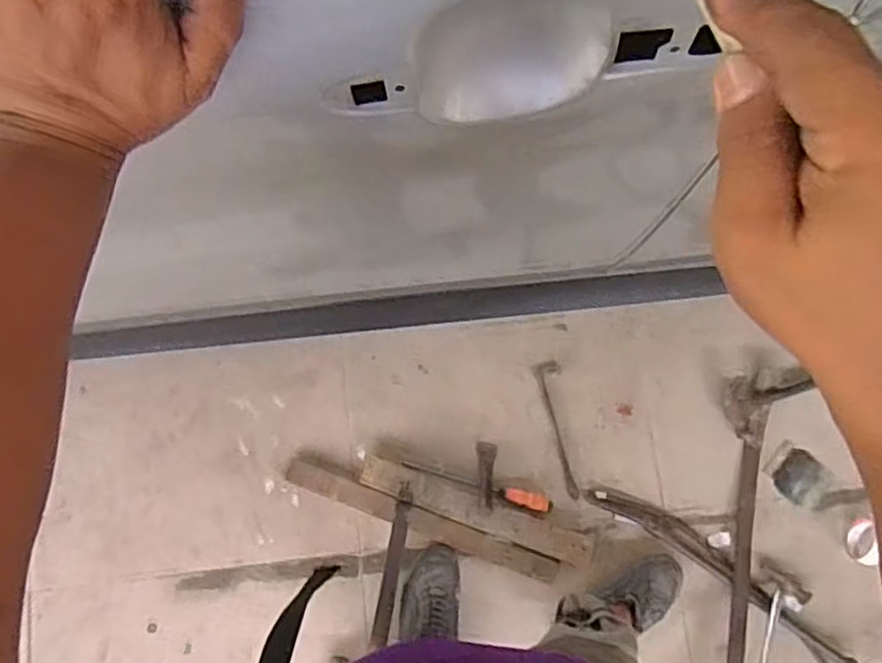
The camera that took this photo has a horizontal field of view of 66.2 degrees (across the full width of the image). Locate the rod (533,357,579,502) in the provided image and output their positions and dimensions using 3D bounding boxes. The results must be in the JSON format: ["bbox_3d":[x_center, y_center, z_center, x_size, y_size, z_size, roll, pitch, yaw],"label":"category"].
[{"bbox_3d":[0.243,0.192,1.348,0.047,0.024,0.272,-12,80,-5],"label":"rod"}]

